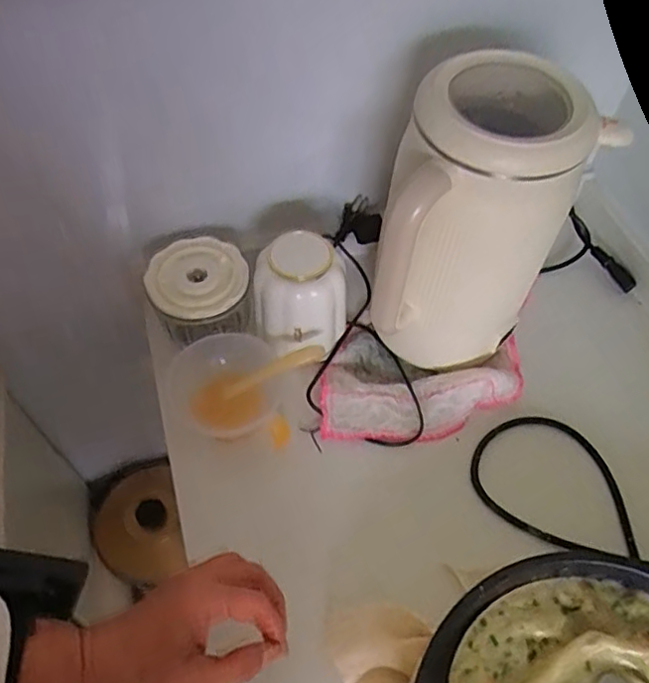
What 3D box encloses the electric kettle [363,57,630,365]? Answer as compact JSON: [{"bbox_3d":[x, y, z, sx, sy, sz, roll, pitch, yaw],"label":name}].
[{"bbox_3d":[0.129,-0.084,0.525,0.151,0.276,0.111,3,56,1],"label":"electric kettle"}]

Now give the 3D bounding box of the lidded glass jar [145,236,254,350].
[{"bbox_3d":[-0.123,-0.045,0.608,0.093,0.073,0.099,0,56,-1],"label":"lidded glass jar"}]

